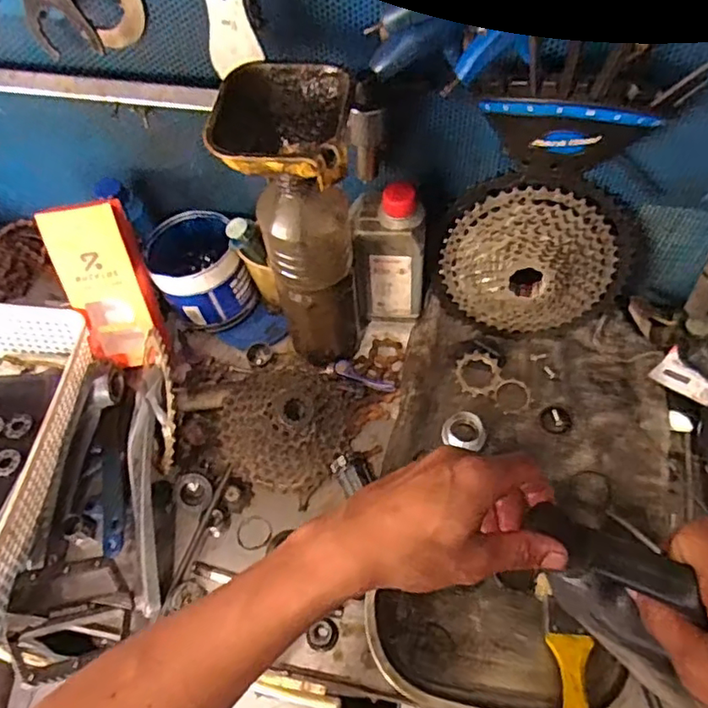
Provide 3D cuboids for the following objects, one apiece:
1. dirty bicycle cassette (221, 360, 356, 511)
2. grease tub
[{"bbox_3d":[-0.068,0.065,0.598,0.116,0.057,0.127,19,63,15],"label":"dirty bicycle cassette"},{"bbox_3d":[-0.174,-0.092,0.675,0.096,0.091,0.114,-25,61,-10],"label":"grease tub"}]

